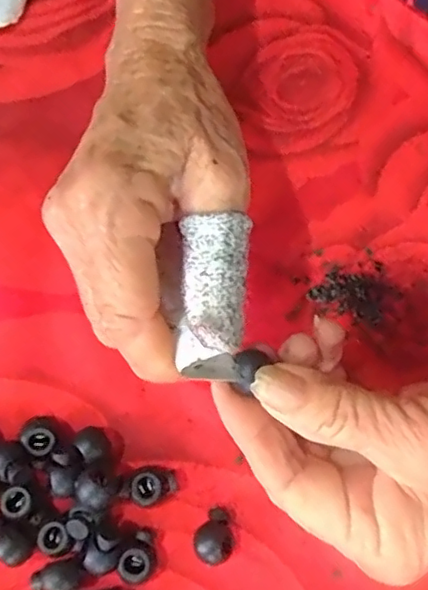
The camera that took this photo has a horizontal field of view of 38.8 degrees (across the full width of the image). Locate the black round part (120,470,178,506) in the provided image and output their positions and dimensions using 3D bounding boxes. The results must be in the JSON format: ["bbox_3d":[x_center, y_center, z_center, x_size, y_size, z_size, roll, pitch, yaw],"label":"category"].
[{"bbox_3d":[-0.025,0.075,0.239,0.020,0.013,0.012,-25,76,-5],"label":"black round part"}]

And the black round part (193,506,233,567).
[{"bbox_3d":[0.001,0.093,0.234,0.014,0.013,0.019,33,78,10],"label":"black round part"}]

